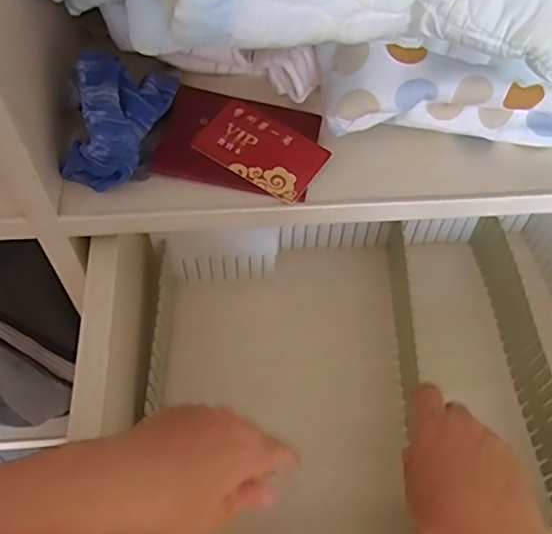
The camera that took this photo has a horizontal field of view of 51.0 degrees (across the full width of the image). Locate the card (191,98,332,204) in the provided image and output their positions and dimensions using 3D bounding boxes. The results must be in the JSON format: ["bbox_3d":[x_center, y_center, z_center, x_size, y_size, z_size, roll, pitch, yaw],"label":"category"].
[{"bbox_3d":[-0.010,-0.083,0.408,0.085,0.004,0.054,33,65,11],"label":"card"}]

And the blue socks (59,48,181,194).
[{"bbox_3d":[-0.106,-0.113,0.399,0.054,0.065,0.123,10,57,5],"label":"blue socks"}]

